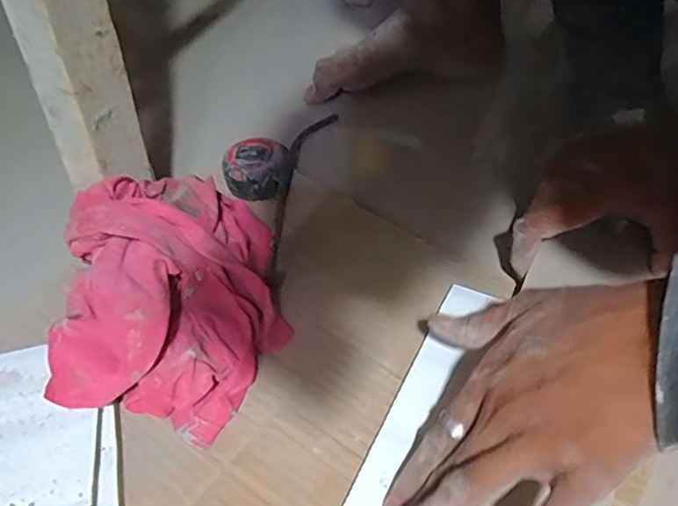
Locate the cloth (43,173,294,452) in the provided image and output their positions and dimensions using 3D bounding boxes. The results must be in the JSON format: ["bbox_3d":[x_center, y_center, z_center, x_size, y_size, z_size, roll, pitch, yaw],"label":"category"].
[{"bbox_3d":[-0.112,0.017,0.382,0.138,0.105,0.186,3,46,8],"label":"cloth"}]

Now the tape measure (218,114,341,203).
[{"bbox_3d":[-0.056,-0.111,0.548,0.065,0.044,0.166,12,48,15],"label":"tape measure"}]

